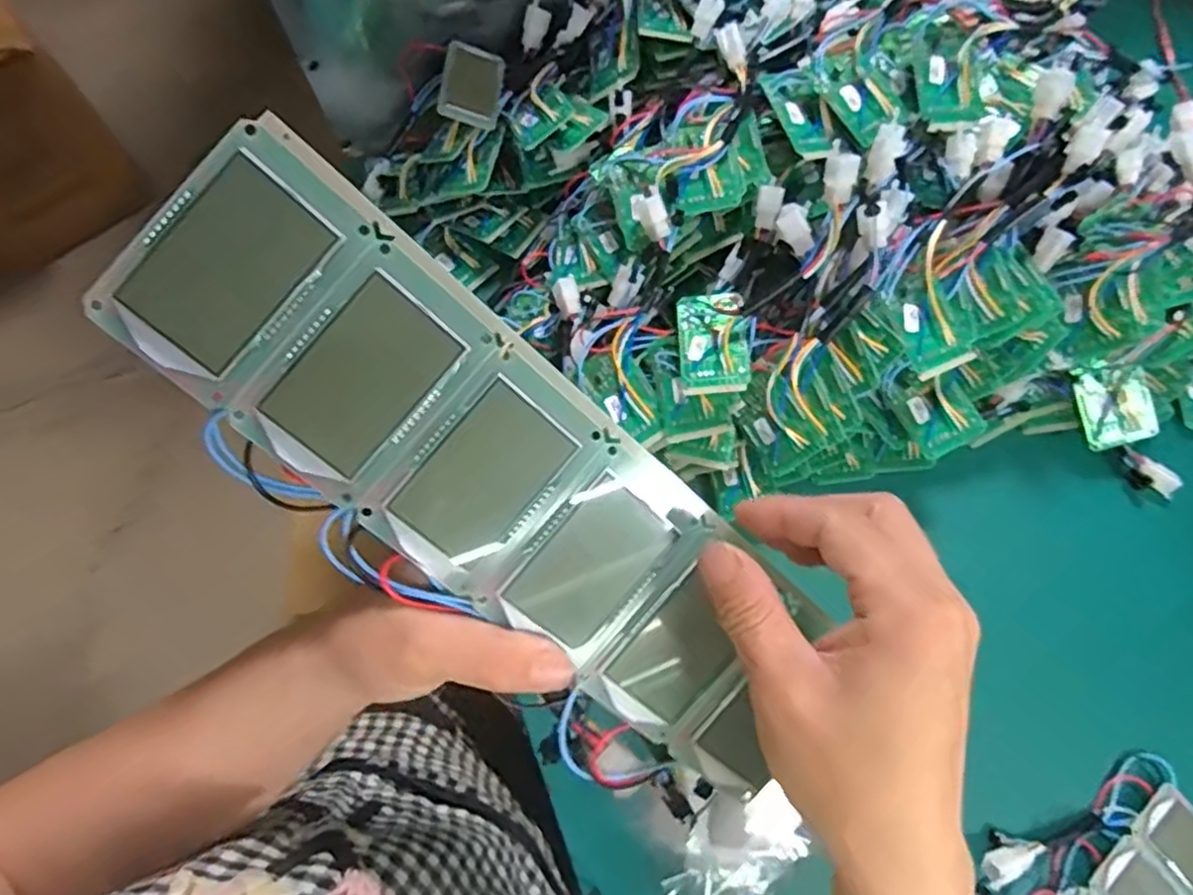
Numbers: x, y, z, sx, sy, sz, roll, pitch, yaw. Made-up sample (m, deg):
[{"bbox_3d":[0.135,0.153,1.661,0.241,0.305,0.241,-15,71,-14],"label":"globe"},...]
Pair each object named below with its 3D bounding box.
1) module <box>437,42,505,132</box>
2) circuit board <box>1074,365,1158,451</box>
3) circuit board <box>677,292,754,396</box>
[{"bbox_3d":[-0.105,-0.305,0.583,0.049,0.012,0.061,10,101,-25],"label":"module"},{"bbox_3d":[0.412,-0.033,0.546,0.052,0.007,0.066,-15,101,12],"label":"circuit board"},{"bbox_3d":[0.089,-0.078,0.508,0.055,0.017,0.076,-2,70,0],"label":"circuit board"}]

